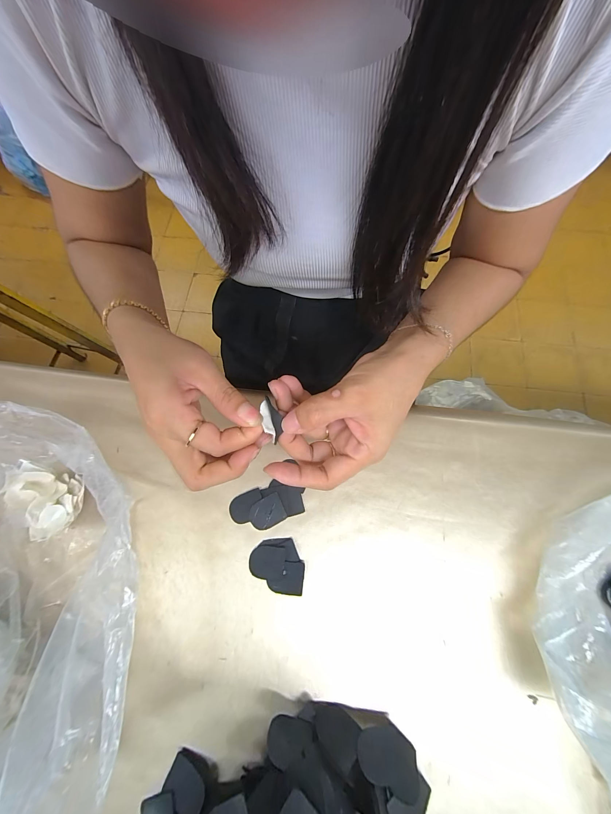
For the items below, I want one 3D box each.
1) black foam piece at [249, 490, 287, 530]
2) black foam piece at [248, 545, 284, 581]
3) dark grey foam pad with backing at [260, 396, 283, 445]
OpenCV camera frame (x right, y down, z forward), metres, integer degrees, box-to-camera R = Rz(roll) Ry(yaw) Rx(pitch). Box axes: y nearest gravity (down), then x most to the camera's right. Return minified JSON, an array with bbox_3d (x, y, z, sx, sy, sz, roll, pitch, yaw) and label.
[{"bbox_3d":[-0.038,0.103,0.276,0.033,0.005,0.028,-25,73,-6],"label":"black foam piece"},{"bbox_3d":[-0.036,0.144,0.263,0.033,0.004,0.027,-2,64,12],"label":"black foam piece"},{"bbox_3d":[-0.024,0.008,0.202,0.014,0.010,0.033,-16,69,-4],"label":"dark grey foam pad with backing"}]

